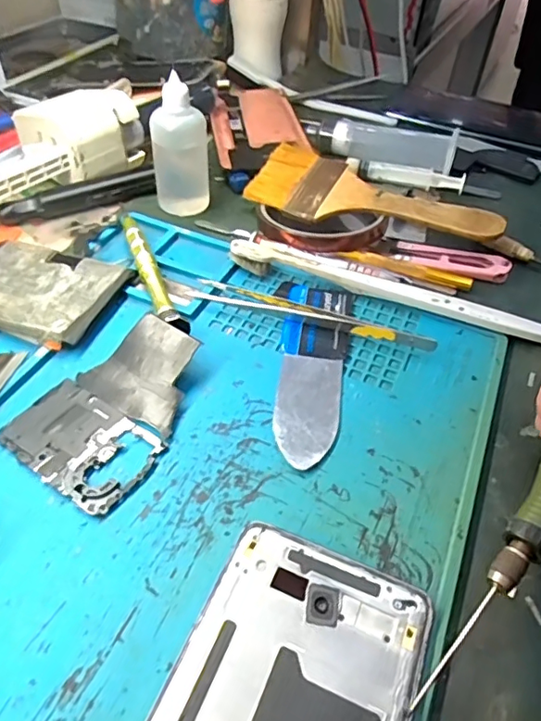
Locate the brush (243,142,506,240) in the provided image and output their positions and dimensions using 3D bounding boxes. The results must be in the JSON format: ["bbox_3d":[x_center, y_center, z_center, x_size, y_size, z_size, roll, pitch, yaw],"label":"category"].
[{"bbox_3d":[0.066,-0.102,0.353,0.160,0.024,0.059,24,50,18],"label":"brush"}]

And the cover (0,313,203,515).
[{"bbox_3d":[-0.069,0.018,0.241,0.063,0.015,0.087,28,51,21],"label":"cover"}]

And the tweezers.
[{"bbox_3d":[0.011,-0.025,0.289,0.150,0.011,0.016,19,49,13],"label":"tweezers"}]

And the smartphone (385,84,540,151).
[{"bbox_3d":[0.186,-0.225,0.492,0.154,0.013,0.075,21,49,15],"label":"smartphone"}]

